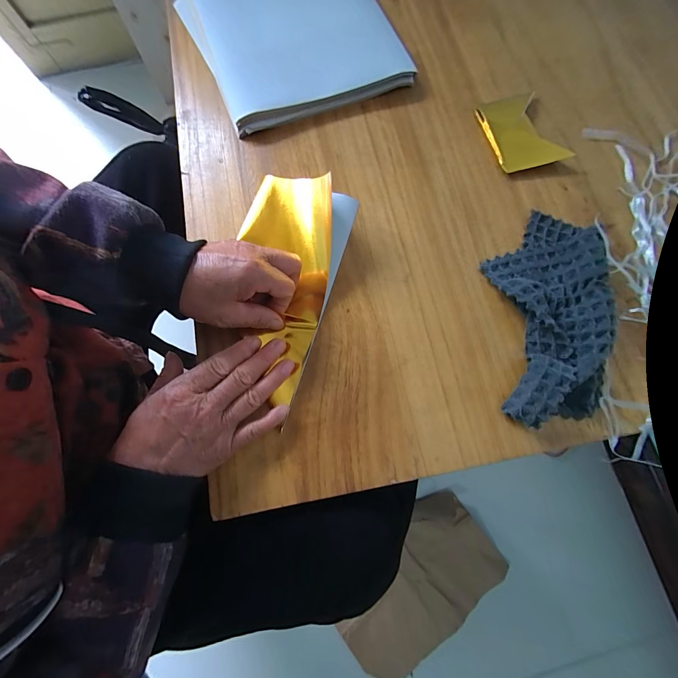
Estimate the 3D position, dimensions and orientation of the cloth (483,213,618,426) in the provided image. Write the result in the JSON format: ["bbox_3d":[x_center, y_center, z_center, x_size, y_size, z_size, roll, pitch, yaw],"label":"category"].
[{"bbox_3d":[0.197,-0.027,0.301,0.099,0.029,0.199,-1,76,0],"label":"cloth"}]

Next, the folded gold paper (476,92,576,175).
[{"bbox_3d":[0.203,-0.234,0.366,0.071,0.016,0.101,-20,77,-5],"label":"folded gold paper"}]

